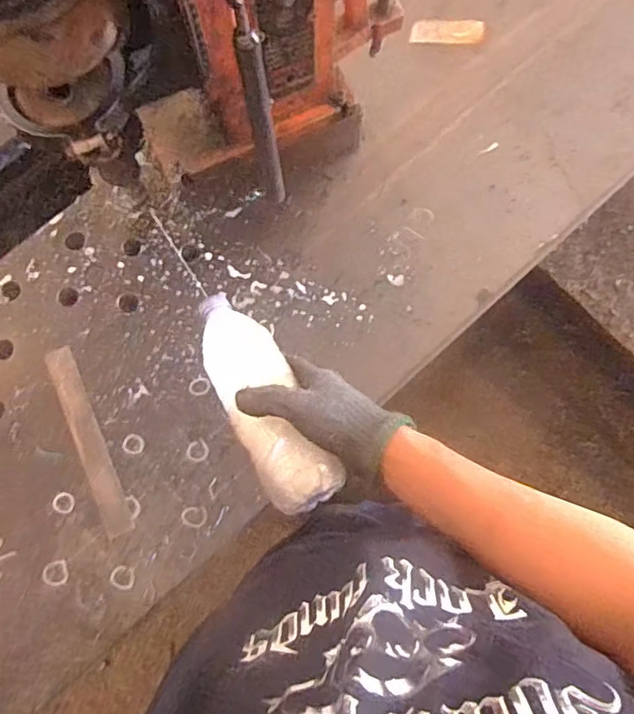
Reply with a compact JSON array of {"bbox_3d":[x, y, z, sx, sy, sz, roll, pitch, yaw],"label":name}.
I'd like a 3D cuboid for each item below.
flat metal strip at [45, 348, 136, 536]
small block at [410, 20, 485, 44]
[{"bbox_3d":[-0.261,0.093,0.652,0.032,0.007,0.227,-23,79,-4],"label":"flat metal strip"},{"bbox_3d":[0.175,-0.435,0.760,0.099,0.007,0.035,-1,78,1],"label":"small block"}]

